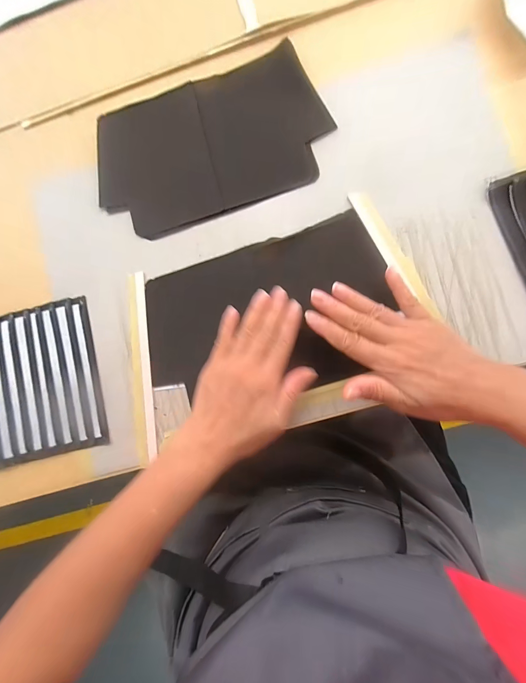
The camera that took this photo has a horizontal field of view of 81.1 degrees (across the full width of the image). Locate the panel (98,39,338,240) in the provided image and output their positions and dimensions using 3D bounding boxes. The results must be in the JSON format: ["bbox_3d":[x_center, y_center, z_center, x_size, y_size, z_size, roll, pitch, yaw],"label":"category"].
[{"bbox_3d":[-0.067,-0.234,0.362,0.269,0.007,0.170,-18,83,4],"label":"panel"}]

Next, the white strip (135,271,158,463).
[{"bbox_3d":[-0.131,0.021,0.344,0.012,0.004,0.201,-8,84,6],"label":"white strip"}]

